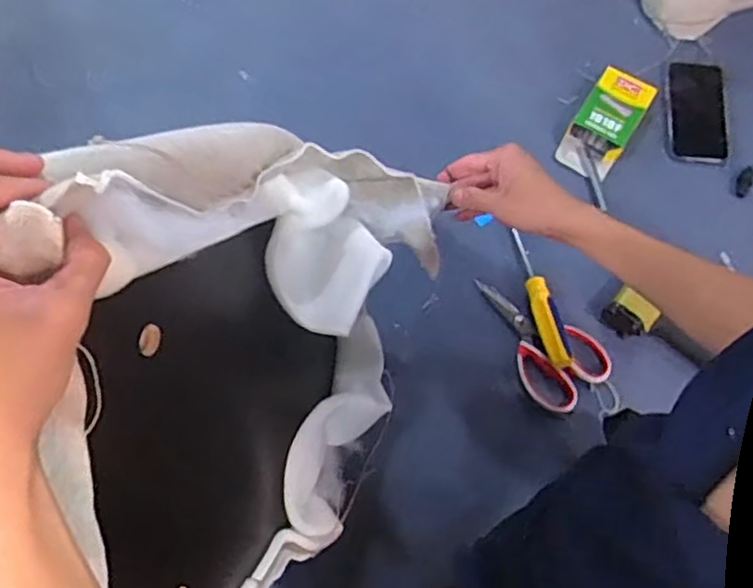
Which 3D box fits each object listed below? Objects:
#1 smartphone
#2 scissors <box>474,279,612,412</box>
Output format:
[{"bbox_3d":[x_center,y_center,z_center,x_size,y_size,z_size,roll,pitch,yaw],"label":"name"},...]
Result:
[{"bbox_3d":[0.423,-0.246,0.902,0.079,0.012,0.141,6,77,-4],"label":"smartphone"},{"bbox_3d":[0.191,0.050,0.824,0.102,0.020,0.182,-38,74,-14],"label":"scissors"}]

